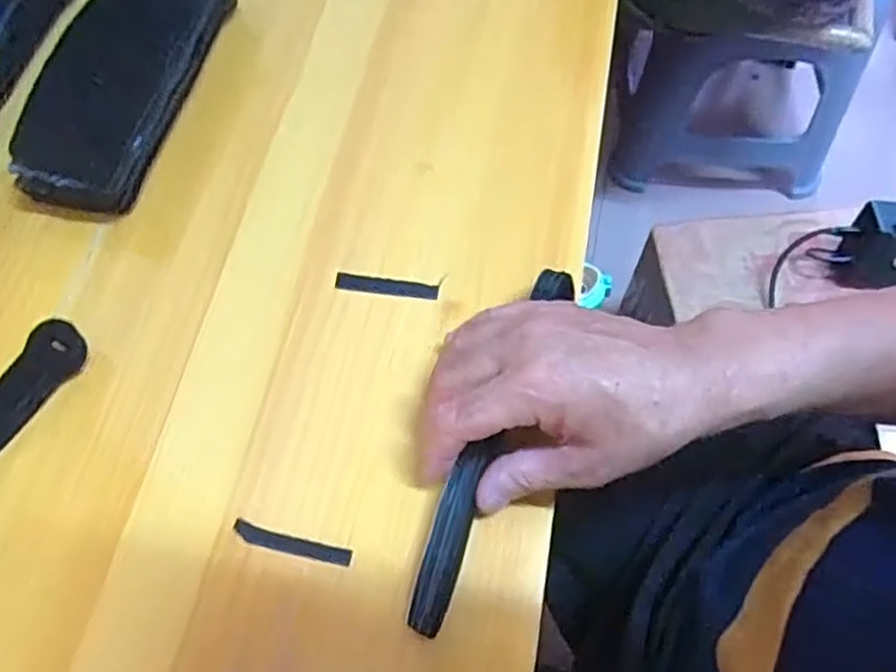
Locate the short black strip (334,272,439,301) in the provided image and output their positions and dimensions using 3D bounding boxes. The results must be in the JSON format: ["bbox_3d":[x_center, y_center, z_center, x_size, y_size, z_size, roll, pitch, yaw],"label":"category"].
[{"bbox_3d":[-0.036,-0.030,0.429,0.060,0.004,0.012,8,64,5],"label":"short black strip"}]

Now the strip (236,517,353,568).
[{"bbox_3d":[-0.079,0.104,0.361,0.061,0.004,0.010,14,65,7],"label":"strip"}]

